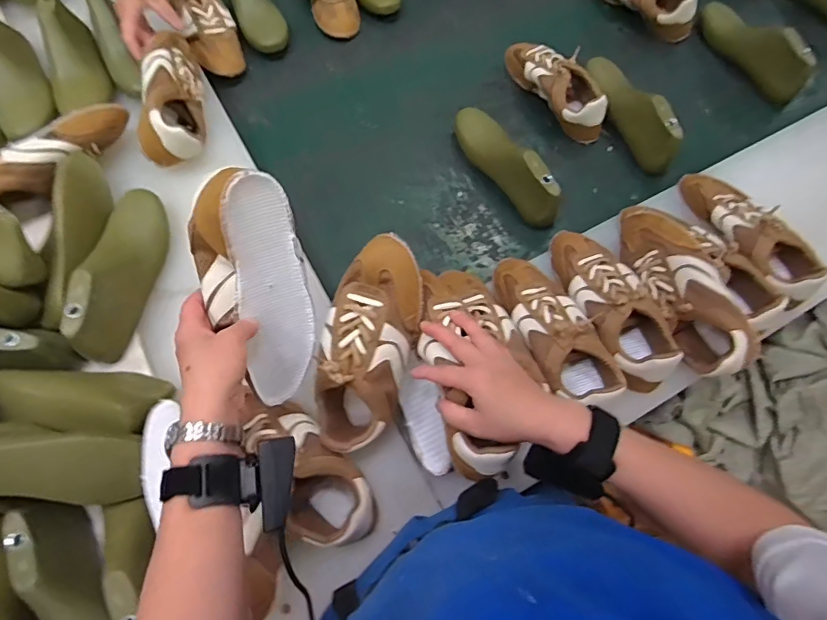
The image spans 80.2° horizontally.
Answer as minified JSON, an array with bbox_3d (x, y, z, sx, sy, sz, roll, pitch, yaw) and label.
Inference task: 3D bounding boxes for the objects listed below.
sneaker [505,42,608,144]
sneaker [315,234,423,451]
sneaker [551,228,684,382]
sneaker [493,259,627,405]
[{"bbox_3d":[0.233,-0.372,0.808,0.076,0.076,0.219,-31,73,-13],"label":"sneaker"},{"bbox_3d":[-0.047,0.038,0.499,0.085,0.072,0.218,16,105,5],"label":"sneaker"},{"bbox_3d":[0.248,-0.014,0.623,0.096,0.080,0.221,-17,70,-8],"label":"sneaker"},{"bbox_3d":[0.171,0.025,0.596,0.085,0.075,0.210,-23,71,-10],"label":"sneaker"}]

